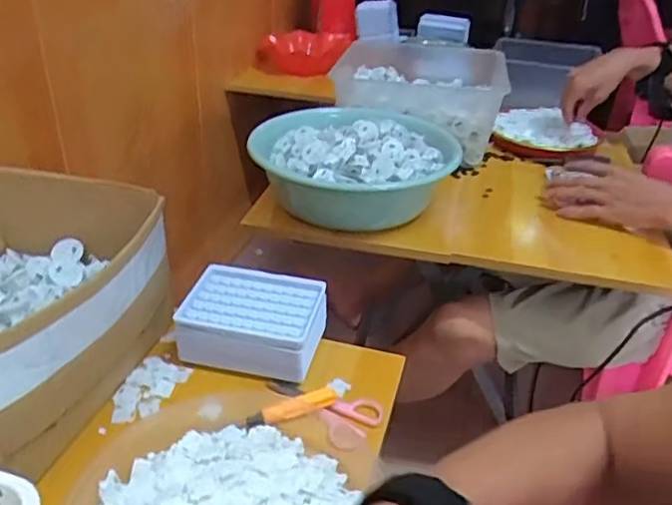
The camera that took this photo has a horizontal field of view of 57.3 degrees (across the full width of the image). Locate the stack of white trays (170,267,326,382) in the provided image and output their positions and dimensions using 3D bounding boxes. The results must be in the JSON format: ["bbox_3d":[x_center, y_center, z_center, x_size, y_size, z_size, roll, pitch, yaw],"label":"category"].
[{"bbox_3d":[-0.083,0.070,0.634,0.141,0.054,0.103,8,31,8],"label":"stack of white trays"}]

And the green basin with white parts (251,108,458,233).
[{"bbox_3d":[0.029,-0.122,0.922,0.265,0.119,0.267,2,31,-1],"label":"green basin with white parts"}]

